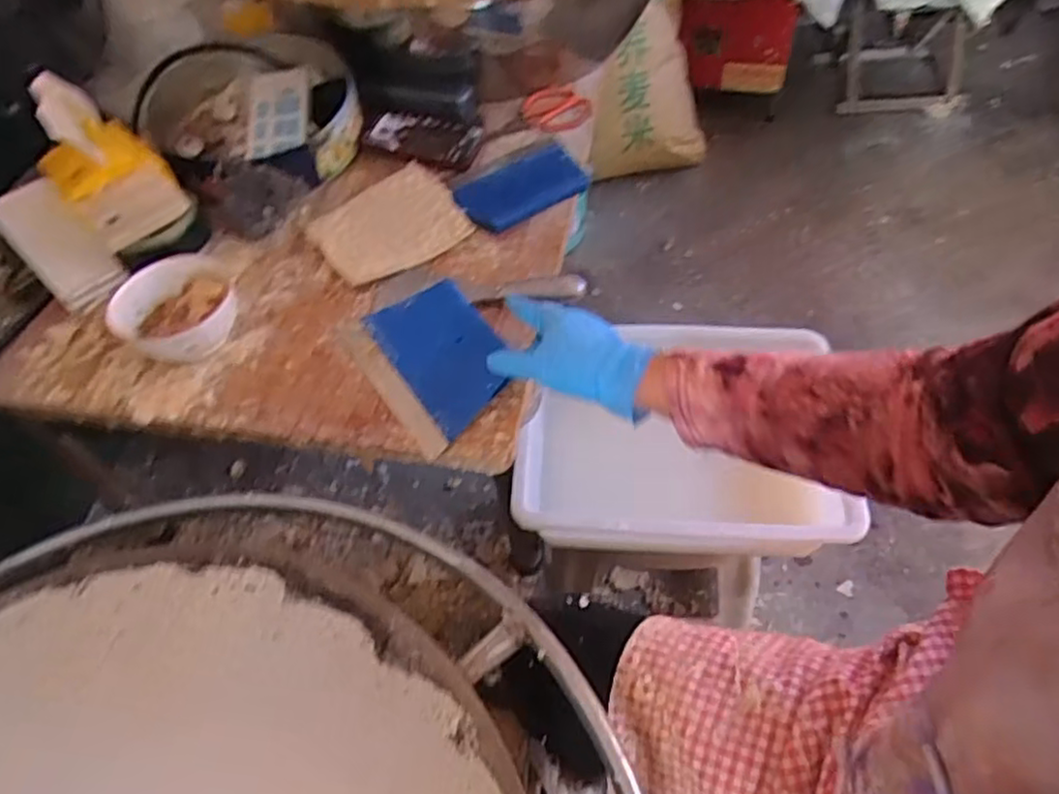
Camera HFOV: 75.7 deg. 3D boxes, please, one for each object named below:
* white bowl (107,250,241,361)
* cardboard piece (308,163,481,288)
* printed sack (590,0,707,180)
[{"bbox_3d":[-0.360,-0.078,0.703,0.123,0.066,0.123,-28,56,-16],"label":"white bowl"},{"bbox_3d":[-0.163,-0.206,0.798,0.163,0.008,0.153,-31,56,-17],"label":"cardboard piece"},{"bbox_3d":[0.288,-0.725,1.613,0.289,0.432,0.122,-27,55,-15],"label":"printed sack"}]

